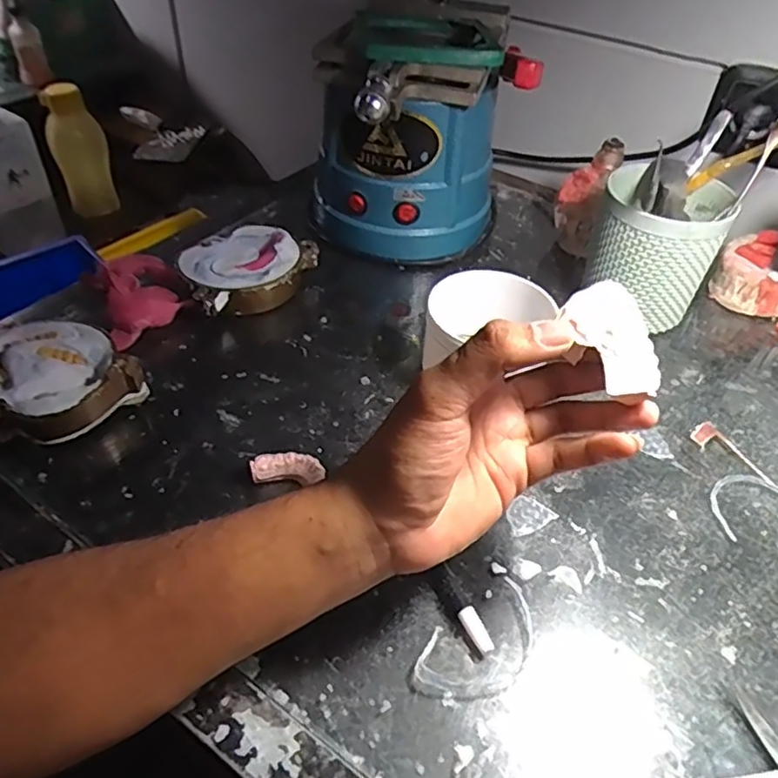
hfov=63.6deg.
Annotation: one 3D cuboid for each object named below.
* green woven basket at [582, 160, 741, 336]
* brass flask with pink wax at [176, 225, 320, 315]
[{"bbox_3d":[0.214,-0.111,0.517,0.091,0.110,0.091,20,47,15],"label":"green woven basket"},{"bbox_3d":[-0.122,-0.108,0.544,0.114,0.040,0.097,-20,50,-23],"label":"brass flask with pink wax"}]

